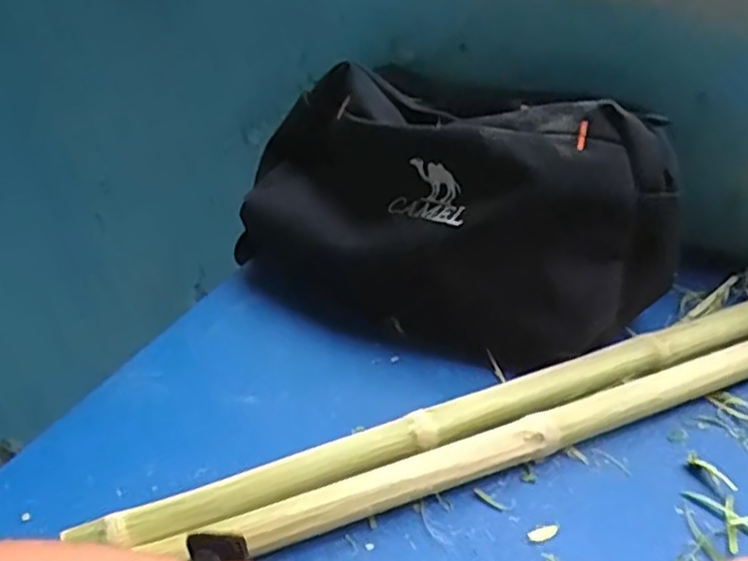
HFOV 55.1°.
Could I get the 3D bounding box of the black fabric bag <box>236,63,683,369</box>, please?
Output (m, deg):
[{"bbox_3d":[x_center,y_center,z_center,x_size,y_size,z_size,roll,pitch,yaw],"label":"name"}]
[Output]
[{"bbox_3d":[0.028,-0.049,0.459,0.297,0.118,0.134,21,43,31],"label":"black fabric bag"}]

